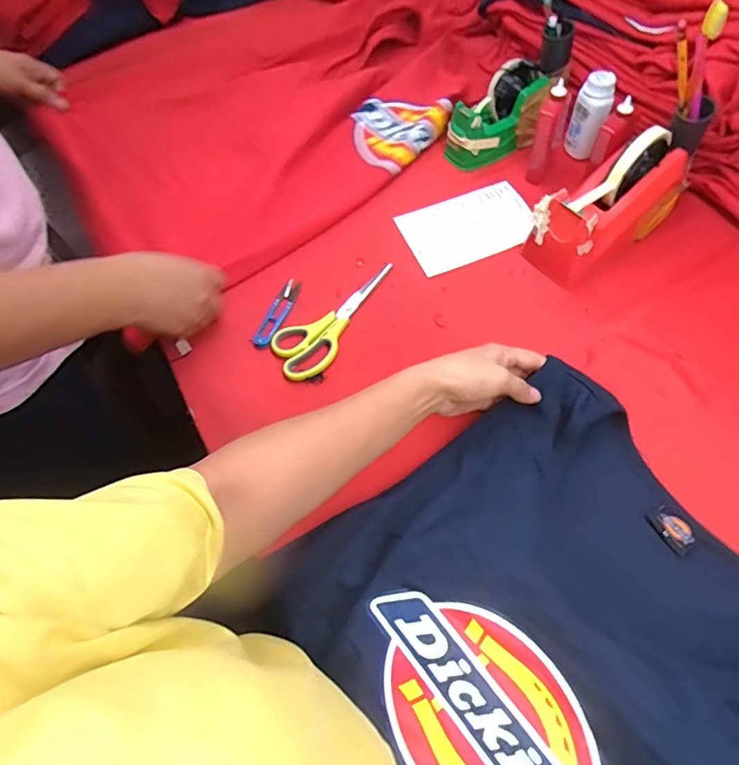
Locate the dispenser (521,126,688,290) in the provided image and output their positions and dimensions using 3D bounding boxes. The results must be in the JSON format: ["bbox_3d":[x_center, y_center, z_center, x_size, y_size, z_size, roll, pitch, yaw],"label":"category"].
[{"bbox_3d":[0.271,-0.205,0.582,0.179,0.116,0.082,-36,64,-18],"label":"dispenser"}]

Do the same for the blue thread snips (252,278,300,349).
[{"bbox_3d":[-0.108,-0.084,0.601,0.023,0.007,0.101,17,60,11],"label":"blue thread snips"}]

